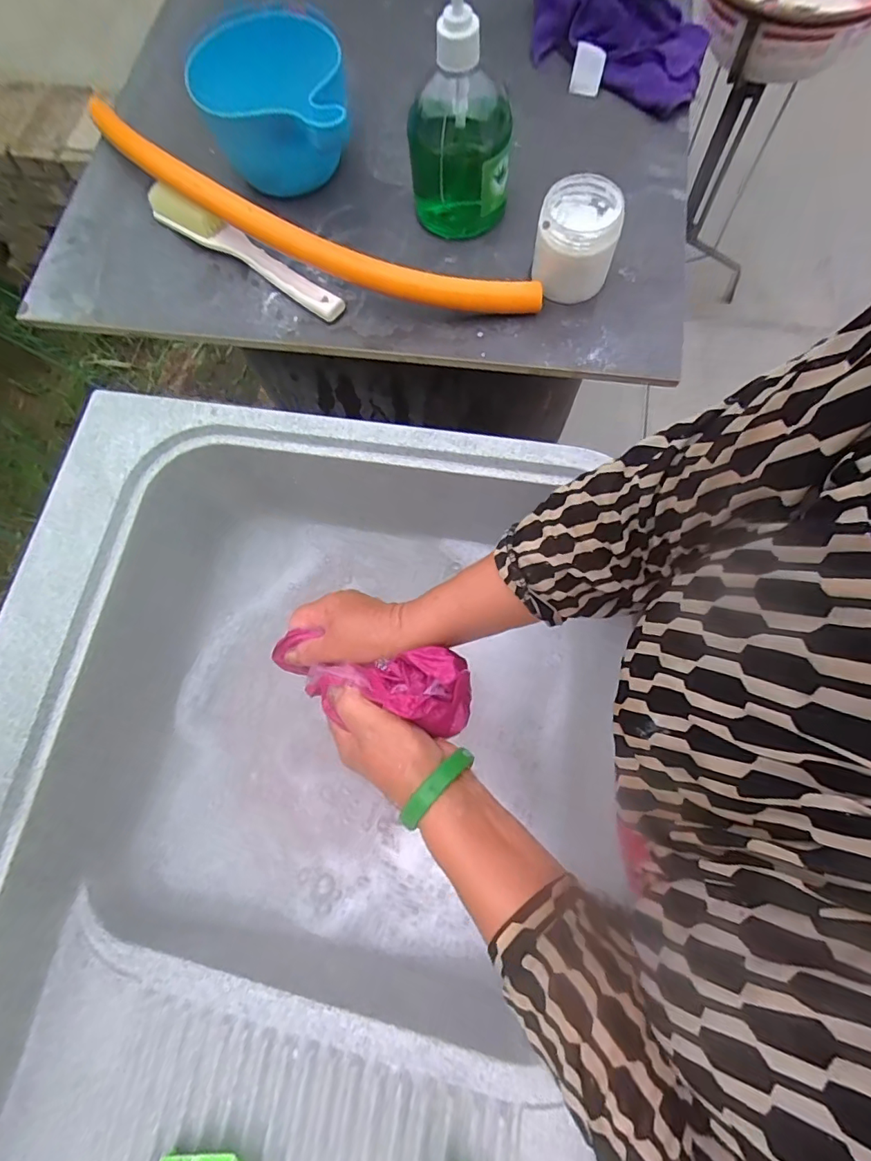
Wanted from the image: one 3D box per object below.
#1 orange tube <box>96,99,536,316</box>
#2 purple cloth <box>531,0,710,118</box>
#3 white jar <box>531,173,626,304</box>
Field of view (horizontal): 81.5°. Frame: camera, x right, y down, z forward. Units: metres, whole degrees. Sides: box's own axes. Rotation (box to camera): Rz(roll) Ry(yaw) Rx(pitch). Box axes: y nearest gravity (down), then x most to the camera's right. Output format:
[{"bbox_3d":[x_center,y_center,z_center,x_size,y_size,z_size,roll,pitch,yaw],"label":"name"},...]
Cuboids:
[{"bbox_3d":[-0.143,-0.325,0.452,0.495,0.049,0.084,27,75,9],"label":"orange tube"},{"bbox_3d":[0.183,-0.559,0.517,0.202,0.040,0.140,26,75,9],"label":"purple cloth"},{"bbox_3d":[0.116,-0.284,0.420,0.062,0.069,0.065,0,72,1],"label":"white jar"}]

